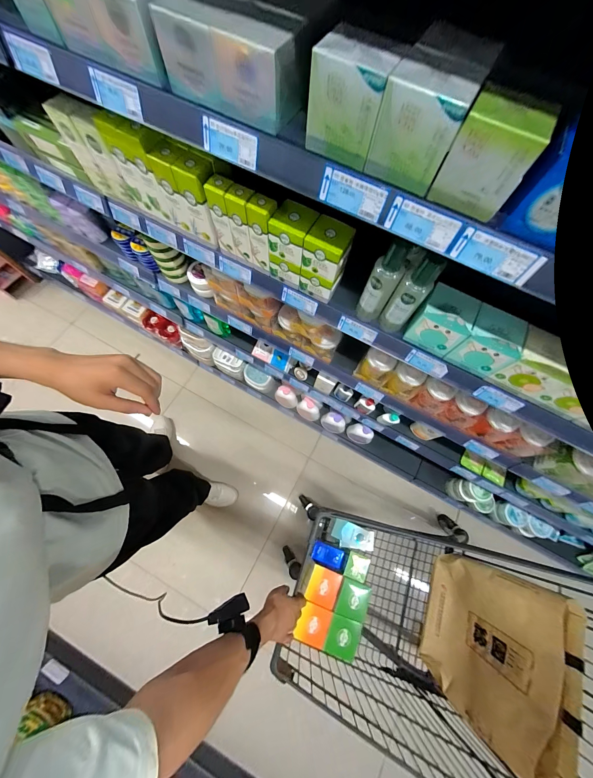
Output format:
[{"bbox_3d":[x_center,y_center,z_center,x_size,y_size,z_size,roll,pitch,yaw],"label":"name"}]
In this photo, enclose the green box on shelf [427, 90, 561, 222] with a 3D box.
[{"bbox_3d":[0.191,-0.231,0.264,0.072,0.076,0.055,28,73,7],"label":"green box on shelf"}]

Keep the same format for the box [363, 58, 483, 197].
[{"bbox_3d":[0.122,-0.268,0.273,0.078,0.076,0.055,21,72,5],"label":"box"}]

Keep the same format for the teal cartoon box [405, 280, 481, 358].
[{"bbox_3d":[0.267,-0.128,0.484,0.088,0.104,0.084,28,73,7],"label":"teal cartoon box"}]

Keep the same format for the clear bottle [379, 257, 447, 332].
[{"bbox_3d":[0.192,-0.159,0.456,0.053,0.169,0.044,39,74,10],"label":"clear bottle"}]

